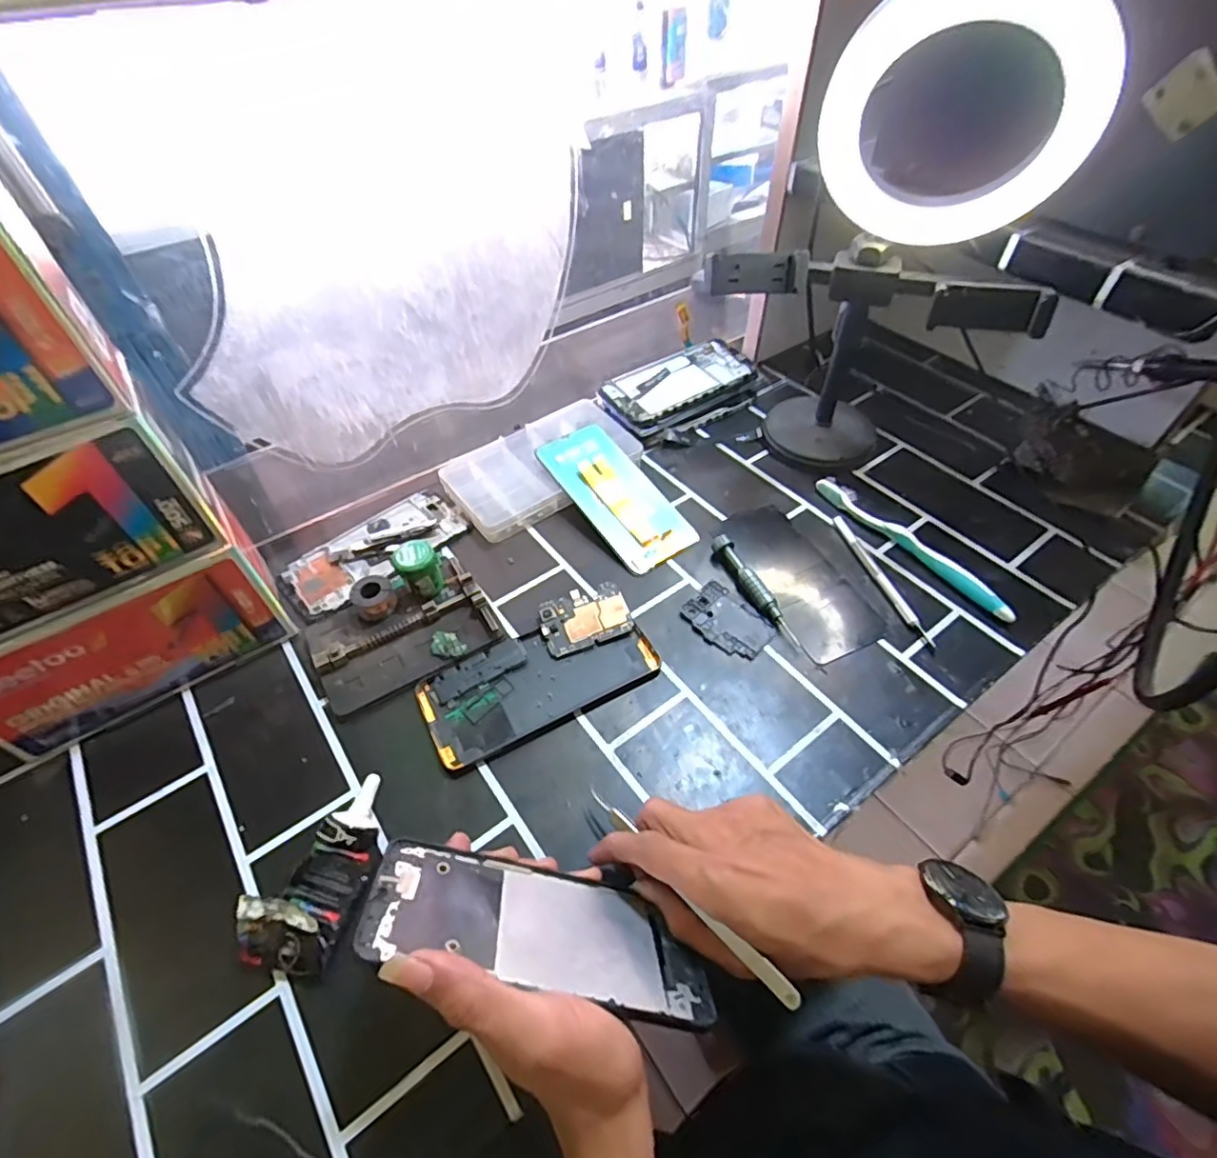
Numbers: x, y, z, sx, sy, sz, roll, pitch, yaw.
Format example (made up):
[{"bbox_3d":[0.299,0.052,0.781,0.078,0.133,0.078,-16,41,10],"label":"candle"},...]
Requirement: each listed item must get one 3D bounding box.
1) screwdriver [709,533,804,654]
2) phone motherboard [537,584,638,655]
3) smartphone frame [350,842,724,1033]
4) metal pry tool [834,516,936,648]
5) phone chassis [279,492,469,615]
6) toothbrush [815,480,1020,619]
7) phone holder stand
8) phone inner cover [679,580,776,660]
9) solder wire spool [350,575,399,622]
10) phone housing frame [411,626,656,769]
[{"bbox_3d":[0.114,0.007,0.470,0.014,0.017,0.114,-19,53,-14],"label":"screwdriver"},{"bbox_3d":[-0.018,0.029,0.457,0.065,0.010,0.045,-18,52,-13],"label":"phone motherboard"},{"bbox_3d":[-0.031,0.164,0.284,0.158,0.004,0.070,18,13,-9],"label":"smartphone frame"},{"bbox_3d":[0.217,-0.002,0.479,0.010,0.011,0.136,-12,51,-9],"label":"metal pry tool"},{"bbox_3d":[-0.200,-0.027,0.515,0.075,0.009,0.150,37,60,27],"label":"phone chassis"},{"bbox_3d":[0.249,-0.029,0.500,0.014,0.019,0.186,-30,56,-22],"label":"toothbrush"},{"bbox_3d":[0.204,-0.188,0.525,0.236,0.184,0.091,13,52,11],"label":"phone holder stand"},{"bbox_3d":[0.091,0.032,0.459,0.046,0.004,0.067,-34,57,-24],"label":"phone inner cover"},{"bbox_3d":[-0.180,0.015,0.461,0.030,0.024,0.027,-23,54,-17],"label":"solder wire spool"},{"bbox_3d":[-0.049,0.071,0.431,0.163,0.005,0.070,-23,54,-17],"label":"phone housing frame"}]

